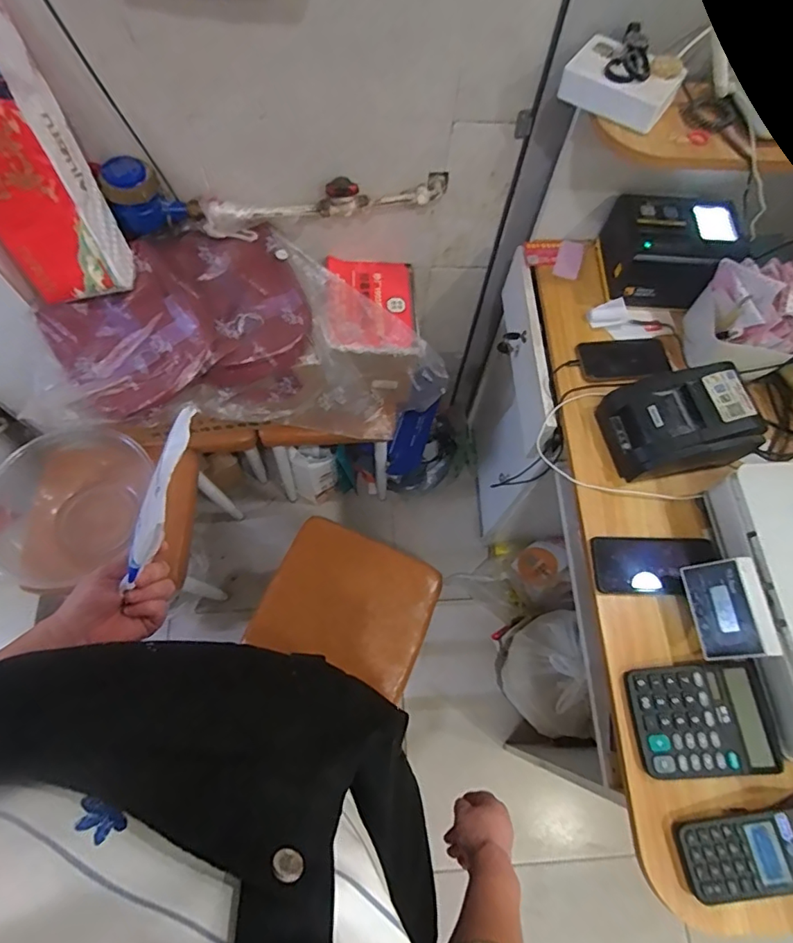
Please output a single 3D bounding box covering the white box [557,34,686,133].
[{"bbox_3d":[0.284,-0.493,0.655,0.133,0.045,0.070,33,70,10],"label":"white box"}]

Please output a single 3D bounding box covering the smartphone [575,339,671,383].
[{"bbox_3d":[0.365,-0.176,0.817,0.154,0.015,0.075,-9,68,-7],"label":"smartphone"}]

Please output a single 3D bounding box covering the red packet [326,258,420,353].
[{"bbox_3d":[-0.048,-0.324,0.990,0.170,0.031,0.221,0,64,-9],"label":"red packet"}]

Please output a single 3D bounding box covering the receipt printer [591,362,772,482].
[{"bbox_3d":[0.394,-0.072,0.710,0.174,0.093,0.129,-9,69,-7],"label":"receipt printer"}]

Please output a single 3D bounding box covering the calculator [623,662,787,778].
[{"bbox_3d":[0.354,0.288,0.593,0.145,0.039,0.118,-5,68,-5],"label":"calculator"}]

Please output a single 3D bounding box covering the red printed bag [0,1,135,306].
[{"bbox_3d":[-0.506,-0.413,0.685,0.152,0.374,0.085,-22,50,-12],"label":"red printed bag"}]

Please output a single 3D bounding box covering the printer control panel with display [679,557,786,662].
[{"bbox_3d":[0.392,0.163,0.604,0.022,0.079,0.109,16,59,-39],"label":"printer control panel with display"}]

